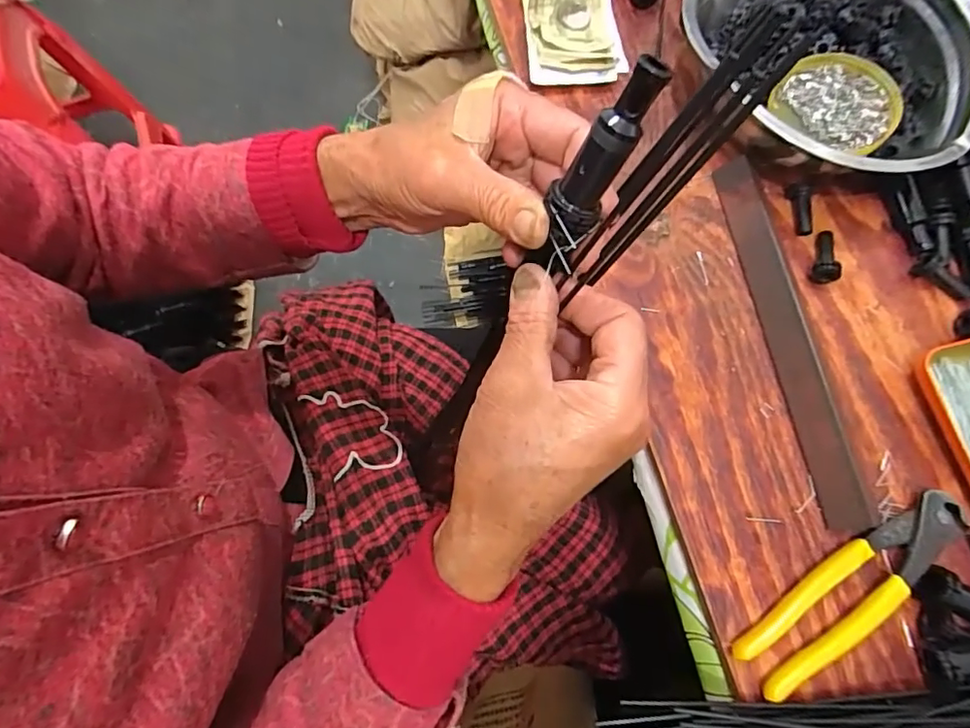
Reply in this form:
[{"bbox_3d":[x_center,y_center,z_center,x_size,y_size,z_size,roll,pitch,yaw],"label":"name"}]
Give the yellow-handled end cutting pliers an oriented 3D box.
[{"bbox_3d":[0.221,0.135,0.324,0.159,0.014,0.039,-32,75,-7],"label":"yellow-handled end cutting pliers"}]

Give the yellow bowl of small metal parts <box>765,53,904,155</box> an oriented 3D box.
[{"bbox_3d":[0.253,-0.188,0.390,0.079,0.015,0.075,0,74,1],"label":"yellow bowl of small metal parts"}]

